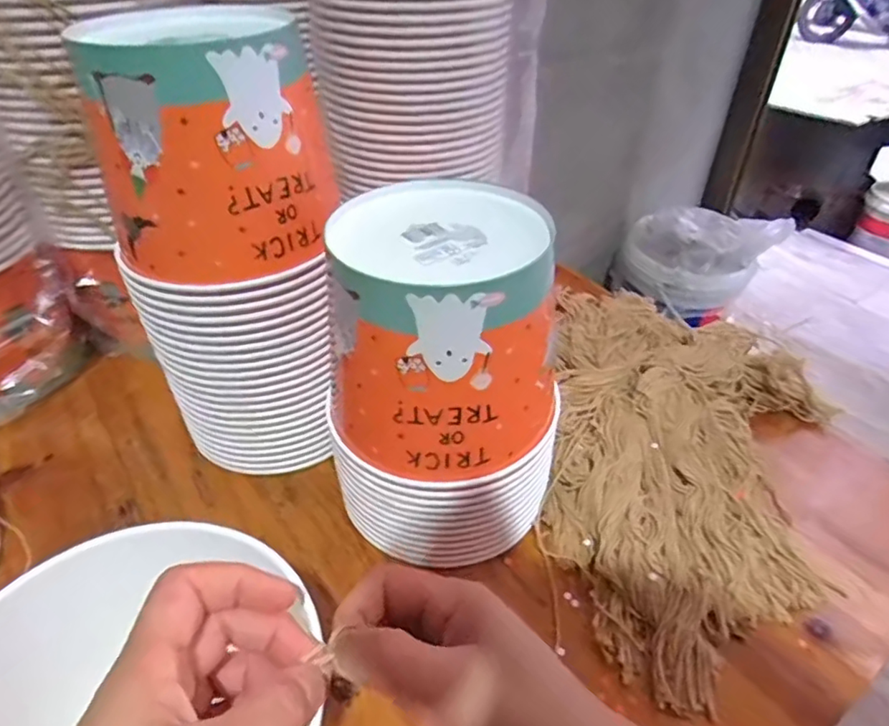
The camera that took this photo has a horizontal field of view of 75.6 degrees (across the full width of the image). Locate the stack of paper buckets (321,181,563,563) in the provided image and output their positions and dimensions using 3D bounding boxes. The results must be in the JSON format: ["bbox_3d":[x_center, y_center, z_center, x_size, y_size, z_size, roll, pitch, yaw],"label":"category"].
[{"bbox_3d":[0.000,0.008,0.389,0.145,0.209,0.142,-1,40,-2],"label":"stack of paper buckets"}]

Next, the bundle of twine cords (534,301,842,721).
[{"bbox_3d":[0.203,0.059,0.475,0.235,0.049,0.401,8,40,9],"label":"bundle of twine cords"}]

